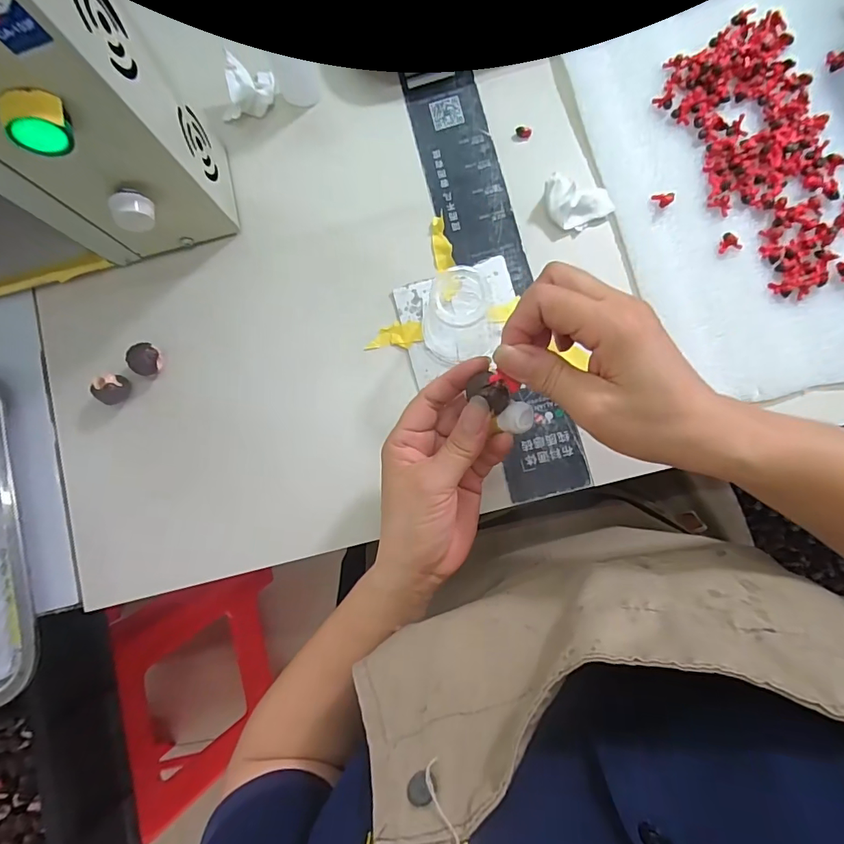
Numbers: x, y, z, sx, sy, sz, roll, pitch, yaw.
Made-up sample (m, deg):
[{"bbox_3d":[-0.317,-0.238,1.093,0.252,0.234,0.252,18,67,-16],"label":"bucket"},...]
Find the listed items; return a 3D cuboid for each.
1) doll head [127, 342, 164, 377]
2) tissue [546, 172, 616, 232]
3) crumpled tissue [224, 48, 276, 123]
[{"bbox_3d":[-0.218,-0.049,0.364,0.023,0.017,0.025,-1,84,6],"label":"doll head"},{"bbox_3d":[0.116,-0.165,0.346,0.053,0.017,0.037,26,87,8],"label":"tissue"},{"bbox_3d":[-0.147,-0.274,0.376,0.052,0.028,0.038,-30,81,2],"label":"crumpled tissue"}]

